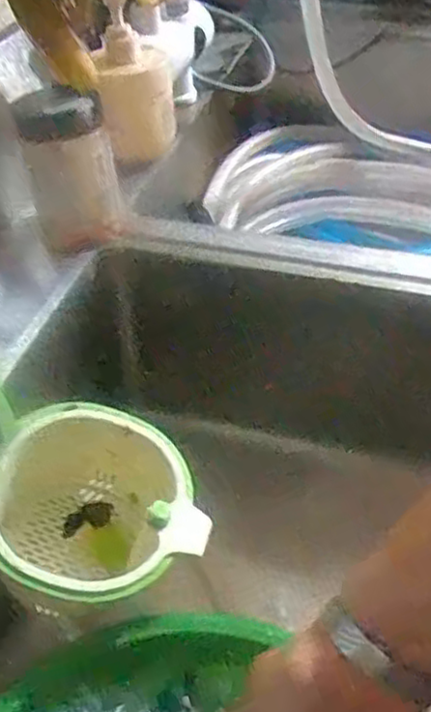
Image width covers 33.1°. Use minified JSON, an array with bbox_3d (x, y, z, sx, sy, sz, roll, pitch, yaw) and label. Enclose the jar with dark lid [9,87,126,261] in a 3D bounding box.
[{"bbox_3d":[-0.105,-0.136,0.528,0.066,0.110,0.053,-9,42,-10],"label":"jar with dark lid"}]

